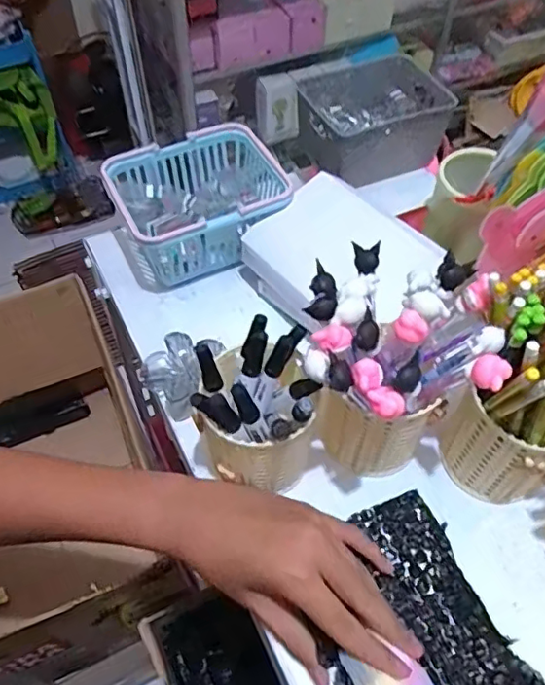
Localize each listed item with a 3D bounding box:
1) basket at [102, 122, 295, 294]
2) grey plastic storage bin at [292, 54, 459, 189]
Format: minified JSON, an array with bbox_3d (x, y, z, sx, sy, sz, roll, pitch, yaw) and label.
[{"bbox_3d":[-0.069,-0.131,0.592,0.165,0.092,0.127,-20,57,-14],"label":"basket"},{"bbox_3d":[0.110,-0.244,0.639,0.147,0.071,0.114,-20,57,-14],"label":"grey plastic storage bin"}]

